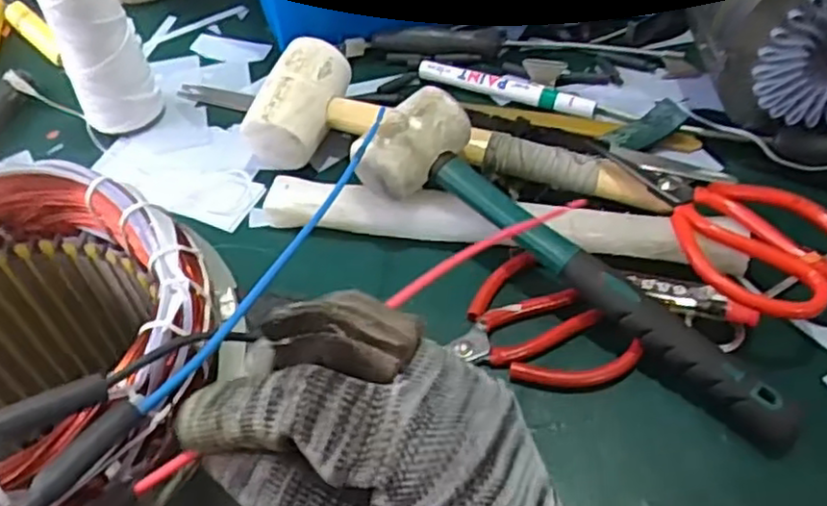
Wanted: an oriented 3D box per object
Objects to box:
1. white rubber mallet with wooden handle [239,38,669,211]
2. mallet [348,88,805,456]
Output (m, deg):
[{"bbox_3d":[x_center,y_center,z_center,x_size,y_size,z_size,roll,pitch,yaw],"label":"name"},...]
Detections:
[{"bbox_3d":[0.025,-0.088,0.488,0.274,0.049,0.093,8,51,9],"label":"white rubber mallet with wooden handle"},{"bbox_3d":[0.095,-0.005,0.412,0.283,0.073,0.082,28,57,24],"label":"mallet"}]

